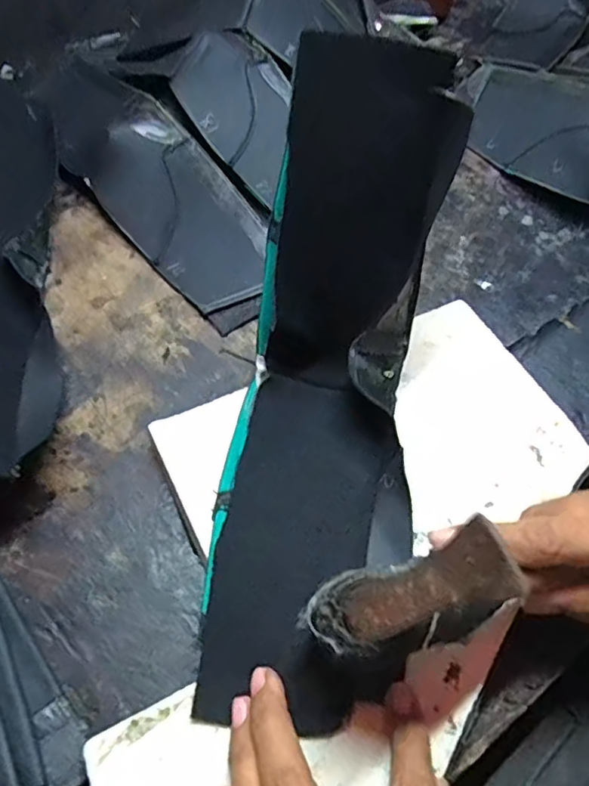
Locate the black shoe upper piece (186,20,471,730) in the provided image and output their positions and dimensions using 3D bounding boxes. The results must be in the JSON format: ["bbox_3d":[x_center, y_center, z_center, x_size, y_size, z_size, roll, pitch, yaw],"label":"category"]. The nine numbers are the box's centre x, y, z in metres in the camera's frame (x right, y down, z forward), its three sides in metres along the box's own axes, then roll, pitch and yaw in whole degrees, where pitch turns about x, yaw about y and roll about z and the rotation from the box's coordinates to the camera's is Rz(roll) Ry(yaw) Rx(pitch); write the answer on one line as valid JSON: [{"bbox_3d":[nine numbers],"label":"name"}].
[{"bbox_3d":[0.021,-0.007,0.283,0.087,0.071,0.297,10,90,5],"label":"black shoe upper piece"}]

